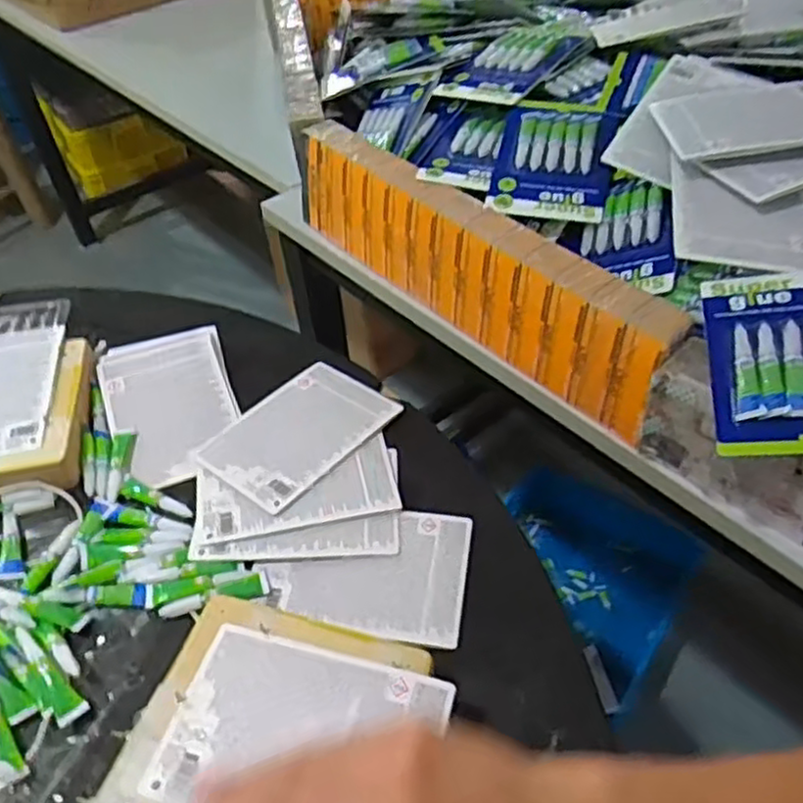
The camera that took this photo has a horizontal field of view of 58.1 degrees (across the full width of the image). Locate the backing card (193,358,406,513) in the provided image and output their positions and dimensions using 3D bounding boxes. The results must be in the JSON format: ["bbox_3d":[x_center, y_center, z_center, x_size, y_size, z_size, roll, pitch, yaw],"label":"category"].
[{"bbox_3d":[-0.094,0.026,0.679,0.116,0.006,0.167,29,51,30],"label":"backing card"}]

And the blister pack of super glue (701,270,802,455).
[{"bbox_3d":[0.290,-0.036,0.534,0.114,0.024,0.171,-5,51,22],"label":"blister pack of super glue"}]

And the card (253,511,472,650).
[{"bbox_3d":[-0.027,0.132,0.577,0.156,0.007,0.115,5,45,10],"label":"card"}]

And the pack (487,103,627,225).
[{"bbox_3d":[0.160,-0.252,0.753,0.119,0.015,0.156,7,65,15],"label":"pack"}]

